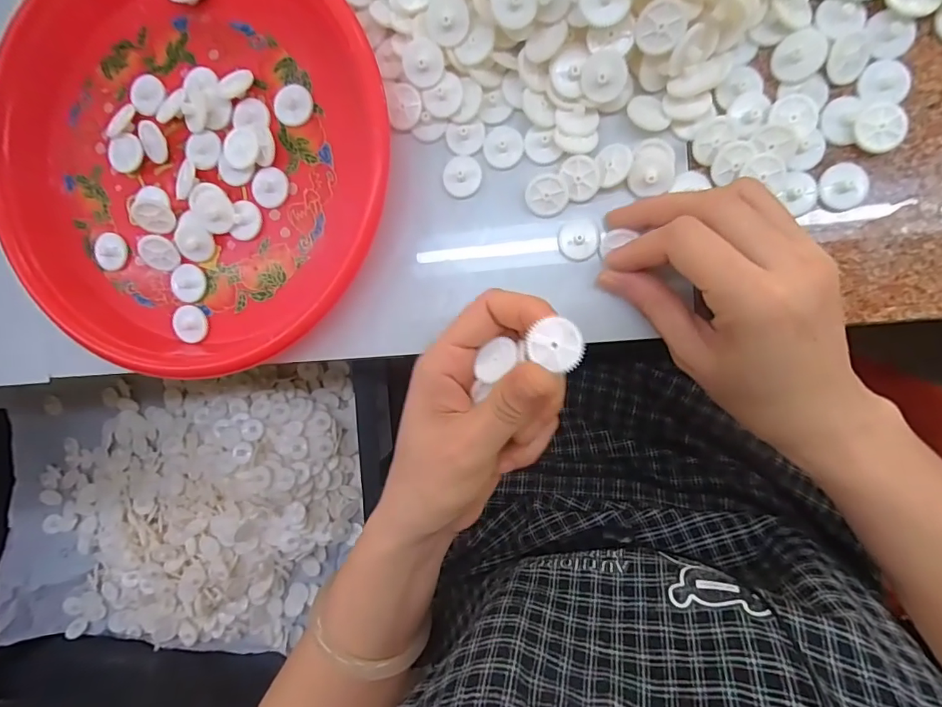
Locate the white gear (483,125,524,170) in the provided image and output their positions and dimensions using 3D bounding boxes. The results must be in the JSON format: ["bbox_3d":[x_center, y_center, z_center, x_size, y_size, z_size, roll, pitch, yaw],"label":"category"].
[{"bbox_3d":[0.017,-0.110,0.259,0.021,0.004,0.021,-8,93,9],"label":"white gear"}]

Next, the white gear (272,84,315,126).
[{"bbox_3d":[-0.099,-0.138,0.270,0.020,0.006,0.021,1,94,8],"label":"white gear"}]

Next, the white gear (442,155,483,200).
[{"bbox_3d":[-0.005,-0.095,0.263,0.020,0.004,0.021,-2,93,8],"label":"white gear"}]

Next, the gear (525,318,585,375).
[{"bbox_3d":[0.034,-0.004,0.187,0.021,0.004,0.018,22,97,6],"label":"gear"}]

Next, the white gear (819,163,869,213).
[{"bbox_3d":[0.180,-0.081,0.234,0.021,0.004,0.022,1,94,8],"label":"white gear"}]

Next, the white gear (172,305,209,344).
[{"bbox_3d":[-0.169,-0.017,0.292,0.021,0.005,0.022,3,94,8],"label":"white gear"}]

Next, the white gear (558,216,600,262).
[{"bbox_3d":[0.057,-0.060,0.255,0.021,0.004,0.022,1,94,8],"label":"white gear"}]

